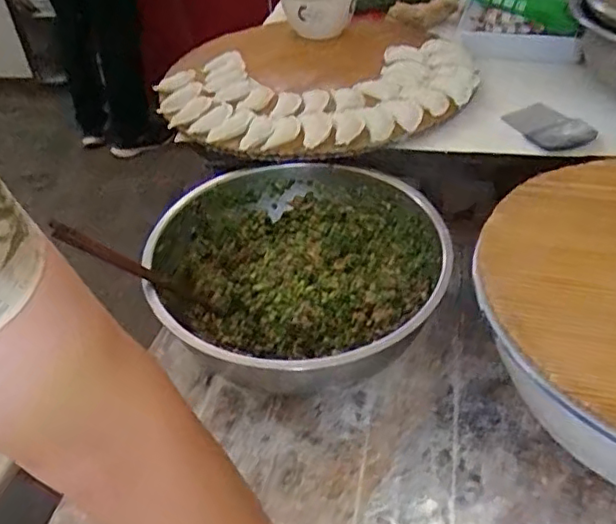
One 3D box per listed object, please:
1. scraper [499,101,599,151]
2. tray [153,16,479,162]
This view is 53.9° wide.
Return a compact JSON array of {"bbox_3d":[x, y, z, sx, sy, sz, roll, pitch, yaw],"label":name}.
[{"bbox_3d":[0.294,-0.167,0.734,0.065,0.013,0.108,-18,41,-14],"label":"scraper"},{"bbox_3d":[0.011,-0.261,0.865,0.418,0.038,0.408,-2,41,2],"label":"tray"}]

